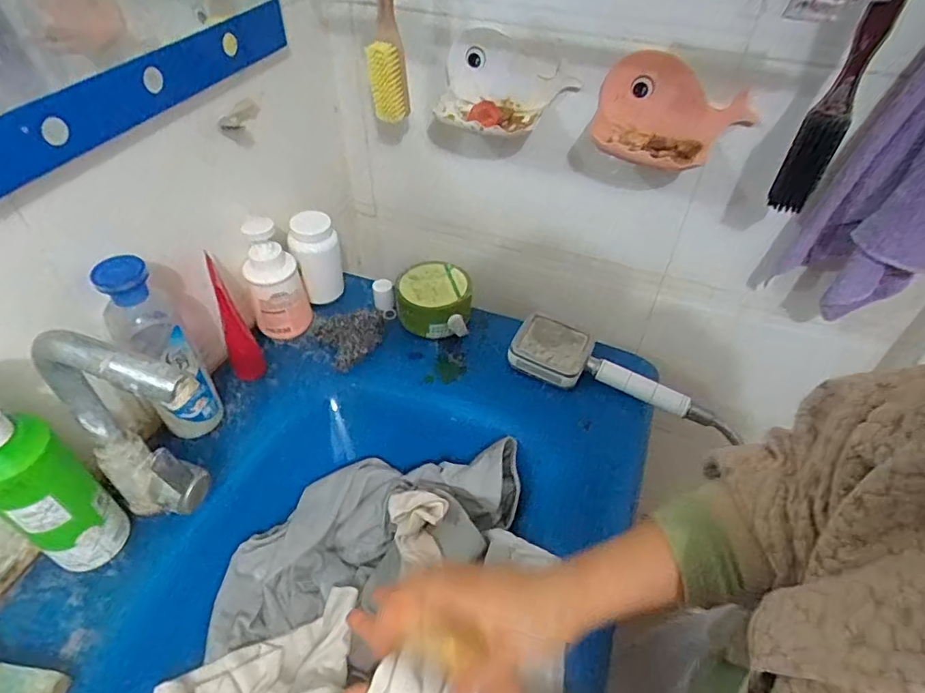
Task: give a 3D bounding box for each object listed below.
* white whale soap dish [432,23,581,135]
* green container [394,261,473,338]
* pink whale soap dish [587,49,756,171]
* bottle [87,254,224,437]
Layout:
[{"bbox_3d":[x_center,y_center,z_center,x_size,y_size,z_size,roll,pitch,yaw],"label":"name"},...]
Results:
[{"bbox_3d":[0.046,-0.305,0.639,0.166,0.085,0.080,13,47,11],"label":"white whale soap dish"},{"bbox_3d":[-0.040,-0.067,0.750,0.101,0.052,0.098,-2,46,-4],"label":"green container"},{"bbox_3d":[0.223,-0.250,0.588,0.165,0.091,0.069,18,48,15],"label":"pink whale soap dish"},{"bbox_3d":[-0.311,0.004,0.562,0.063,0.224,0.069,-26,52,-25],"label":"bottle"}]

